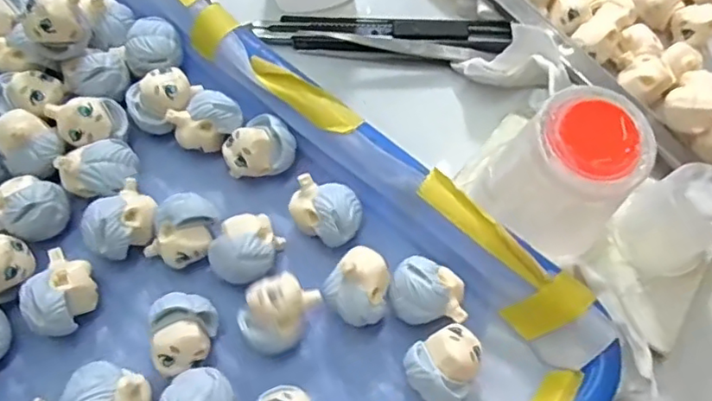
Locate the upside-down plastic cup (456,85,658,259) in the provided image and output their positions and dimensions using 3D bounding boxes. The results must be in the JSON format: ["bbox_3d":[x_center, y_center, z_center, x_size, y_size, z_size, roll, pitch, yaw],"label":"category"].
[{"bbox_3d":[0.072,-0.010,0.221,0.042,0.062,0.048,-42,75,-17],"label":"upside-down plastic cup"}]

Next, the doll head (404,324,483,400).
[{"bbox_3d":[0.032,0.059,0.218,0.023,0.022,0.028,43,73,14],"label":"doll head"}]

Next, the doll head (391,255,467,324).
[{"bbox_3d":[0.027,0.035,0.227,0.027,0.022,0.023,7,68,0],"label":"doll head"}]

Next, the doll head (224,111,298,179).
[{"bbox_3d":[-0.039,-0.019,0.246,0.028,0.020,0.019,-21,71,-10],"label":"doll head"}]

